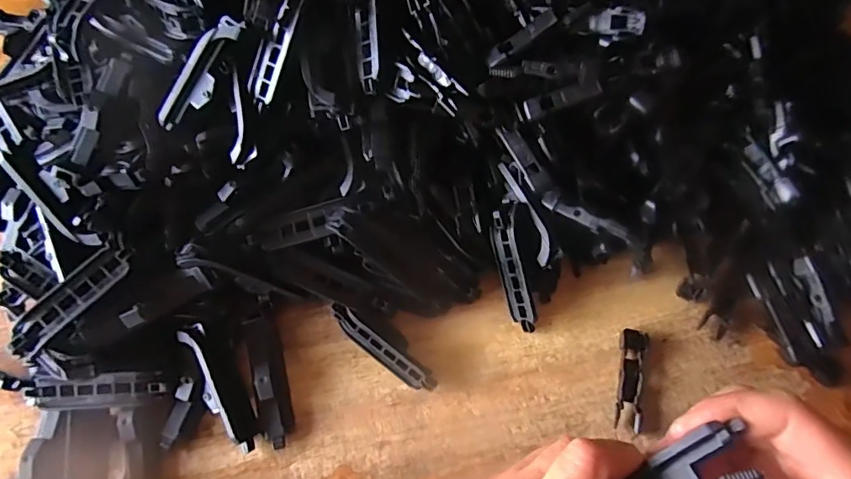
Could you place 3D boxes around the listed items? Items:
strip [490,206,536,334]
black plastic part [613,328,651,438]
[{"bbox_3d":[0.050,0.019,0.292,0.005,0.019,0.071,-19,97,-39],"label":"strip"},{"bbox_3d":[0.115,0.078,0.284,0.014,0.009,0.054,11,69,5],"label":"black plastic part"}]

